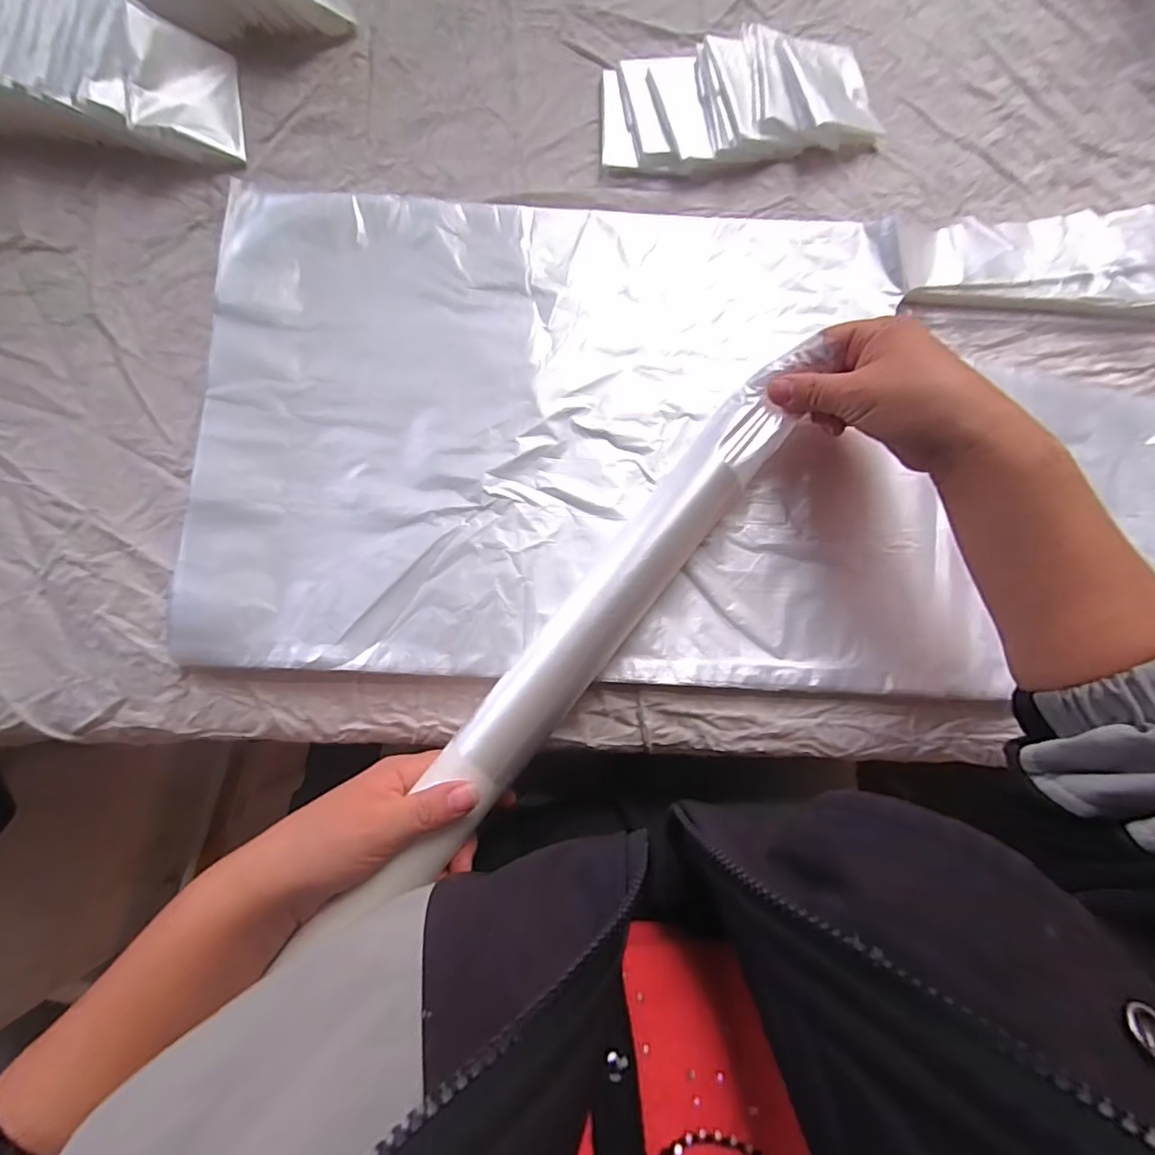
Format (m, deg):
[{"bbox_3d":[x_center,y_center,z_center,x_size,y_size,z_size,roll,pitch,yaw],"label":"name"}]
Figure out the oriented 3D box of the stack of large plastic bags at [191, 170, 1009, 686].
[{"bbox_3d":[0.003,-0.093,0.358,0.462,0.019,0.307,3,80,-1],"label":"stack of large plastic bags"}]

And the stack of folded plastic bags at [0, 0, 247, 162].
[{"bbox_3d":[-0.360,-0.339,0.377,0.256,0.052,0.090,6,80,0],"label":"stack of folded plastic bags"}]

